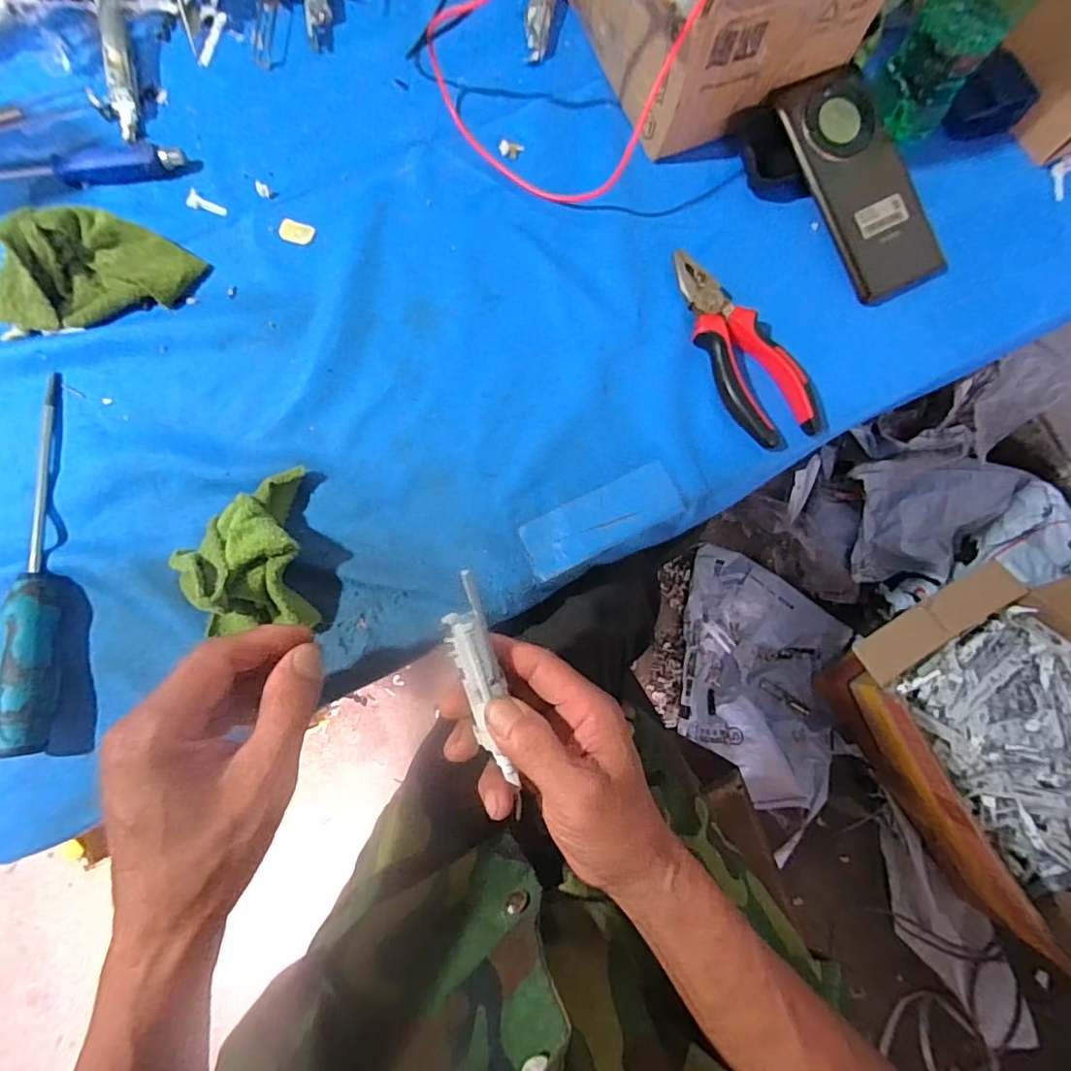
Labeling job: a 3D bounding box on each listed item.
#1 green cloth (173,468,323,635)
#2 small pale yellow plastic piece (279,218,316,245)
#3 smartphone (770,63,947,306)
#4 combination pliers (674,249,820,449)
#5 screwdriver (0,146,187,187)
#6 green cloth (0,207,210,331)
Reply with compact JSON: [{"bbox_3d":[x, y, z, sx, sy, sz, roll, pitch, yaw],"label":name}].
[{"bbox_3d":[-0.180,0.013,0.338,0.078,0.048,0.099,-14,80,-4],"label":"green cloth"},{"bbox_3d":[-0.180,-0.229,0.410,0.027,0.004,0.018,17,78,-1],"label":"small pale yellow plastic piece"},{"bbox_3d":[0.246,-0.265,0.409,0.076,0.013,0.172,-29,95,-7],"label":"smartphone"},{"bbox_3d":[0.149,-0.138,0.392,0.058,0.015,0.152,-23,80,-5],"label":"combination pliers"},{"bbox_3d":[-0.364,-0.275,0.405,0.196,0.015,0.024,-7,79,-3],"label":"screwdriver"},{"bbox_3d":[-0.315,-0.194,0.380,0.137,0.035,0.080,-20,80,-5],"label":"green cloth"}]

